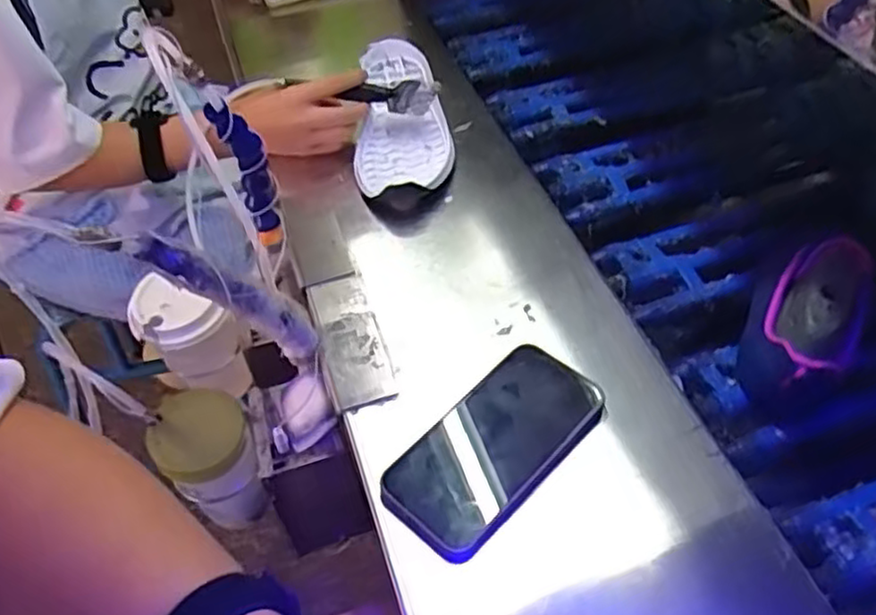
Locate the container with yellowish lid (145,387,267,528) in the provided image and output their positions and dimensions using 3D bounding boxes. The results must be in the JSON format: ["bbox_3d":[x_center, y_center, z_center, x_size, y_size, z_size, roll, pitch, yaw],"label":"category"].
[{"bbox_3d":[-0.188,0.126,0.588,0.069,0.115,0.070,-3,51,4],"label":"container with yellowish lid"}]

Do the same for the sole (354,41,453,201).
[{"bbox_3d":[-0.038,-0.207,0.745,0.098,0.044,0.266,-3,48,-2],"label":"sole"}]

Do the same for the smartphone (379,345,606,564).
[{"bbox_3d":[0.040,0.094,0.494,0.080,0.015,0.161,35,57,28],"label":"smartphone"}]

